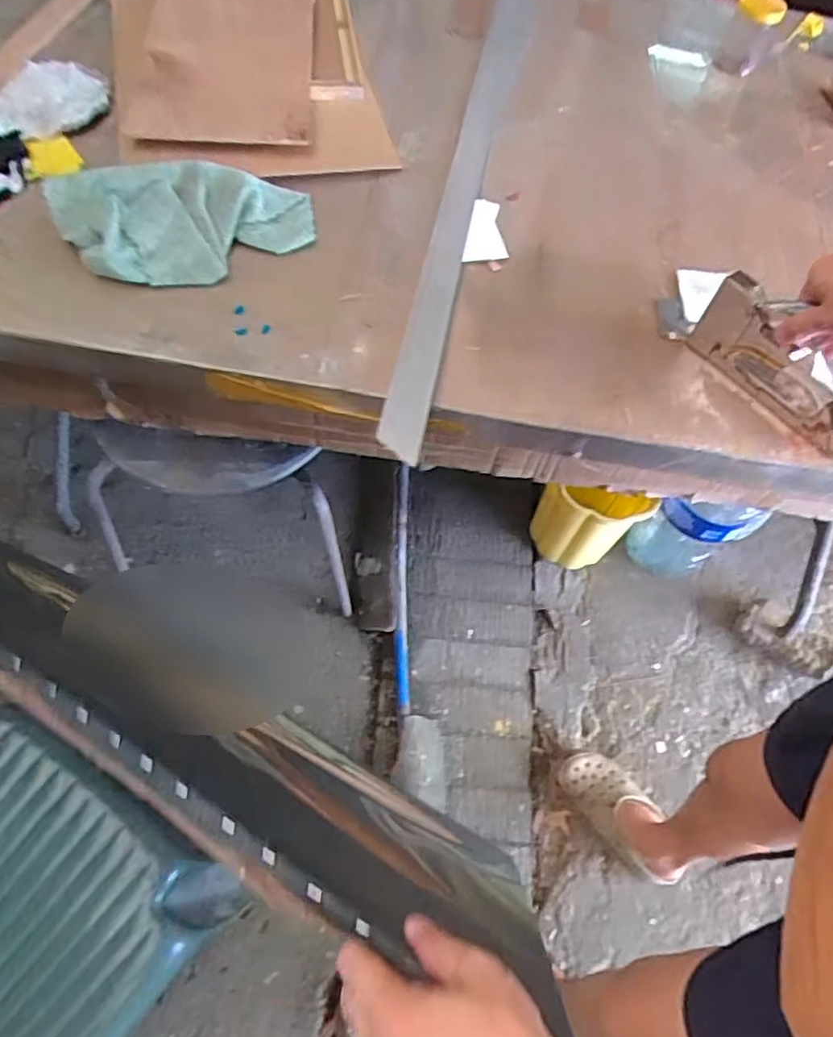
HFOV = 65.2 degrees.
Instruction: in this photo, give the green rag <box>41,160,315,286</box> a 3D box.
[{"bbox_3d":[-0.232,-0.305,0.661,0.246,0.040,0.152,-15,63,-11],"label":"green rag"}]

